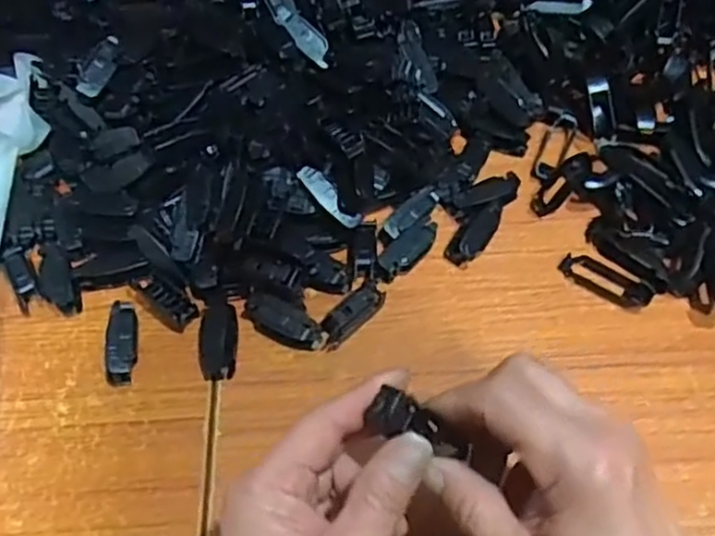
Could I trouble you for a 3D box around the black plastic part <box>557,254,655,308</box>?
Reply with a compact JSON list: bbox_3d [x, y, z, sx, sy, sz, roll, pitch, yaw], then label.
[{"bbox_3d":[0.156,0.008,0.447,0.057,0.011,0.021,32,63,20],"label":"black plastic part"}]

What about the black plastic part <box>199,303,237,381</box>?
[{"bbox_3d":[-0.084,0.044,0.427,0.023,0.011,0.046,-4,57,-2],"label":"black plastic part"}]

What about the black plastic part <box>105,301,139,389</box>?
[{"bbox_3d":[-0.141,0.045,0.424,0.015,0.021,0.046,-5,57,-2],"label":"black plastic part"}]

